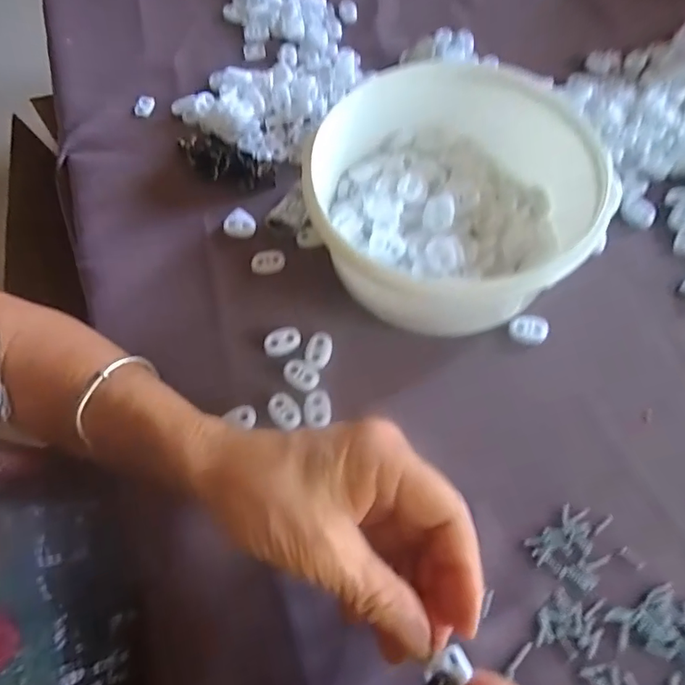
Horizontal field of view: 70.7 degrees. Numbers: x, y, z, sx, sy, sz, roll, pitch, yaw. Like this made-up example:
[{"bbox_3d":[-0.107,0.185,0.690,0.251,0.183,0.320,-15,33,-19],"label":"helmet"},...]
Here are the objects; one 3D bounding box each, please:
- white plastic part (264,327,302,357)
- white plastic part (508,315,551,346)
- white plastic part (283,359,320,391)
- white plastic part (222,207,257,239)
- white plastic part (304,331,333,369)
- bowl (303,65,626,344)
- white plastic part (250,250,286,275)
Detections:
[{"bbox_3d":[-0.038,-0.001,0.301,0.023,0.004,0.015,-18,67,-5],"label":"white plastic part"},{"bbox_3d":[0.114,-0.008,0.295,0.024,0.004,0.018,-2,66,3],"label":"white plastic part"},{"bbox_3d":[-0.025,0.019,0.292,0.022,0.004,0.016,27,71,14],"label":"white plastic part"},{"bbox_3d":[-0.072,-0.083,0.339,0.022,0.004,0.021,-1,66,3],"label":"white plastic part"},{"bbox_3d":[-0.015,0.004,0.300,0.015,0.004,0.023,12,68,9],"label":"white plastic part"},{"bbox_3d":[0.070,-0.087,0.294,0.152,0.073,0.157,-1,66,3],"label":"bowl"},{"bbox_3d":[-0.050,-0.055,0.326,0.023,0.004,0.016,-14,66,-3],"label":"white plastic part"}]

